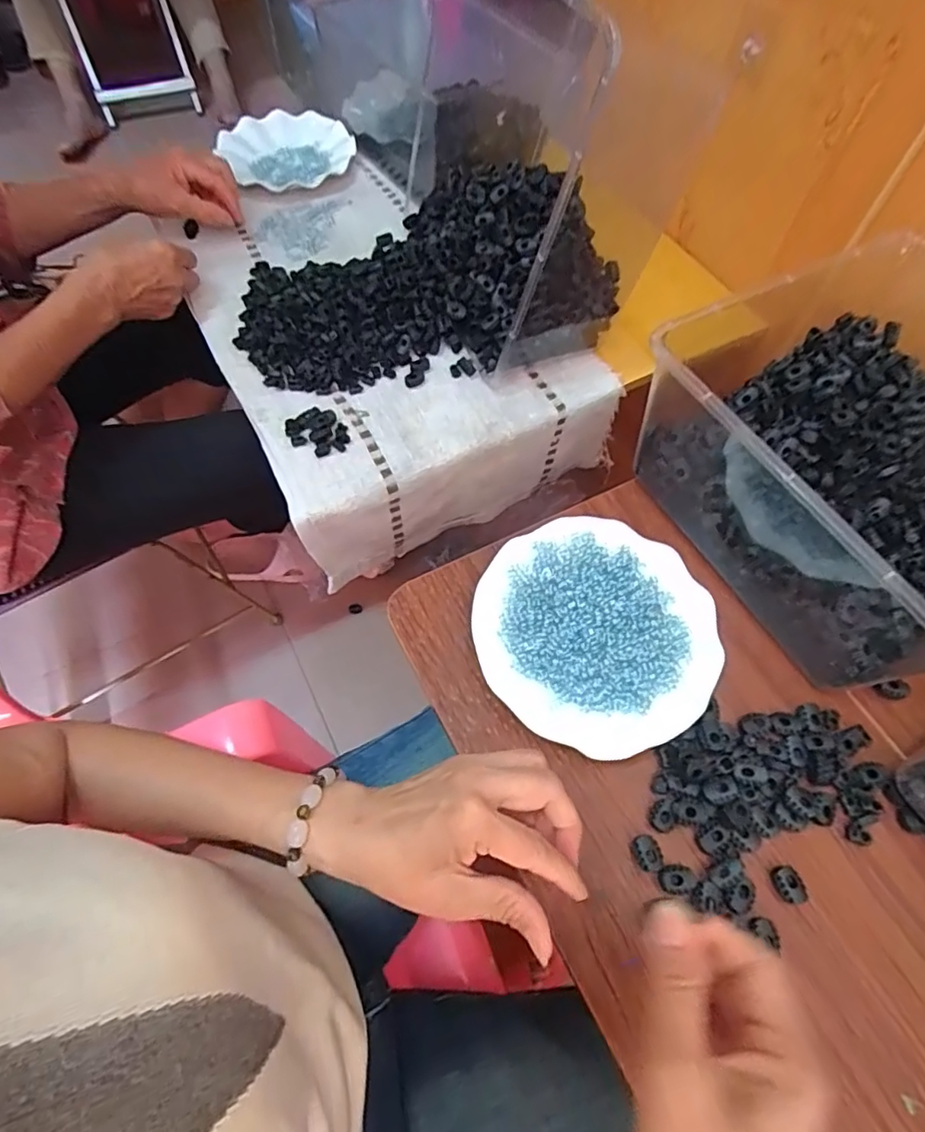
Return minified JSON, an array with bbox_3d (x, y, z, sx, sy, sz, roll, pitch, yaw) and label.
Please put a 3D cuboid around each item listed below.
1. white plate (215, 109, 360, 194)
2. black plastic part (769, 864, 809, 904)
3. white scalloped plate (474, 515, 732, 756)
[{"bbox_3d":[-0.246,-0.582,0.794,0.178,0.038,0.178,1,62,-1],"label":"white plate"},{"bbox_3d":[0.215,0.209,0.371,0.016,0.008,0.023,-10,63,-7],"label":"black plastic part"},{"bbox_3d":[0.102,0.052,0.444,0.180,0.030,0.181,1,62,-1],"label":"white scalloped plate"}]

